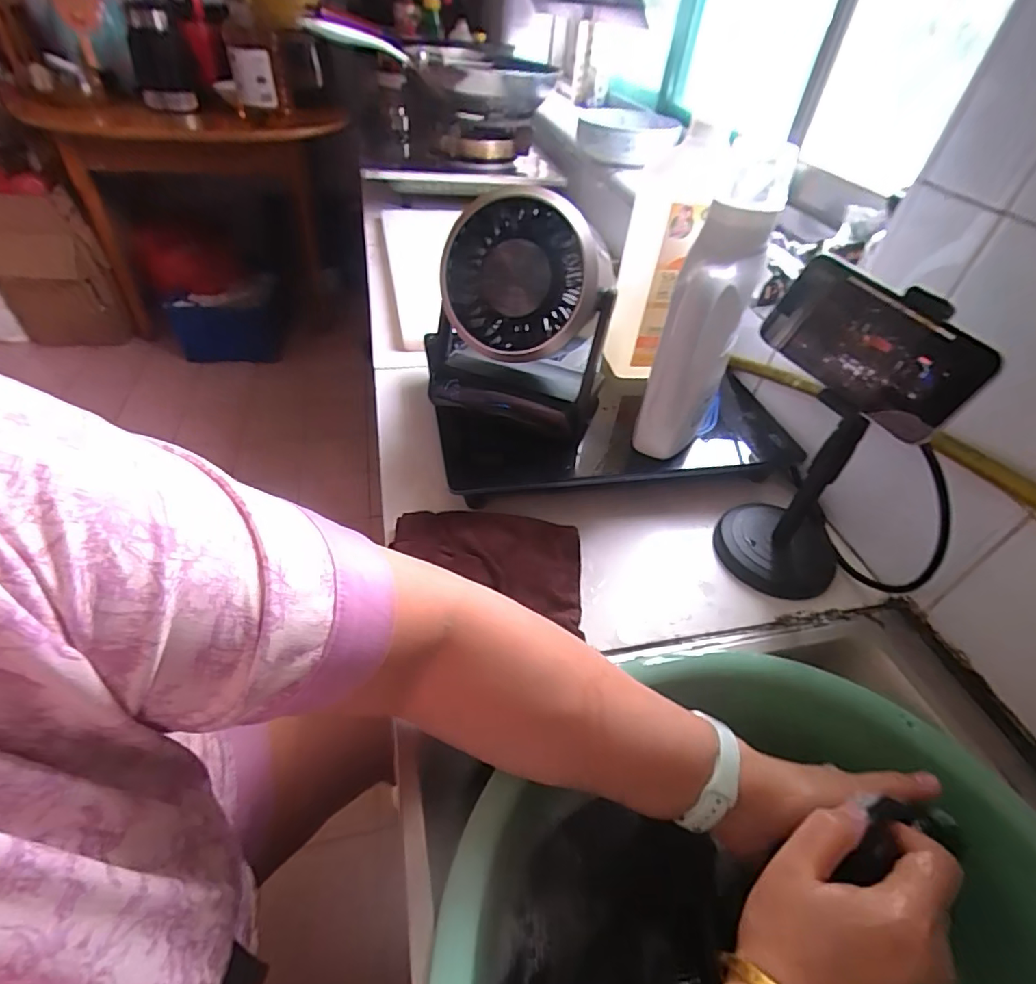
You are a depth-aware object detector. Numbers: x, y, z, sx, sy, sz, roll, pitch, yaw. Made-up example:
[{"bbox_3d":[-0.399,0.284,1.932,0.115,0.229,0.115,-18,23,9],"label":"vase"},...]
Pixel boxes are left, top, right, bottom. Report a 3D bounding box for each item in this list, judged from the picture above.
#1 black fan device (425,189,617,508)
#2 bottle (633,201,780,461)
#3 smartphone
[{"bbox_3d":[-0.002,-0.153,0.522,0.177,0.231,0.130,1,44,-5],"label":"black fan device"},{"bbox_3d":[0.158,-0.131,0.475,0.064,0.201,0.079,18,45,12],"label":"bottle"},{"bbox_3d":[0.238,-0.102,0.367,0.012,0.071,0.145,-3,43,-38],"label":"smartphone"}]

